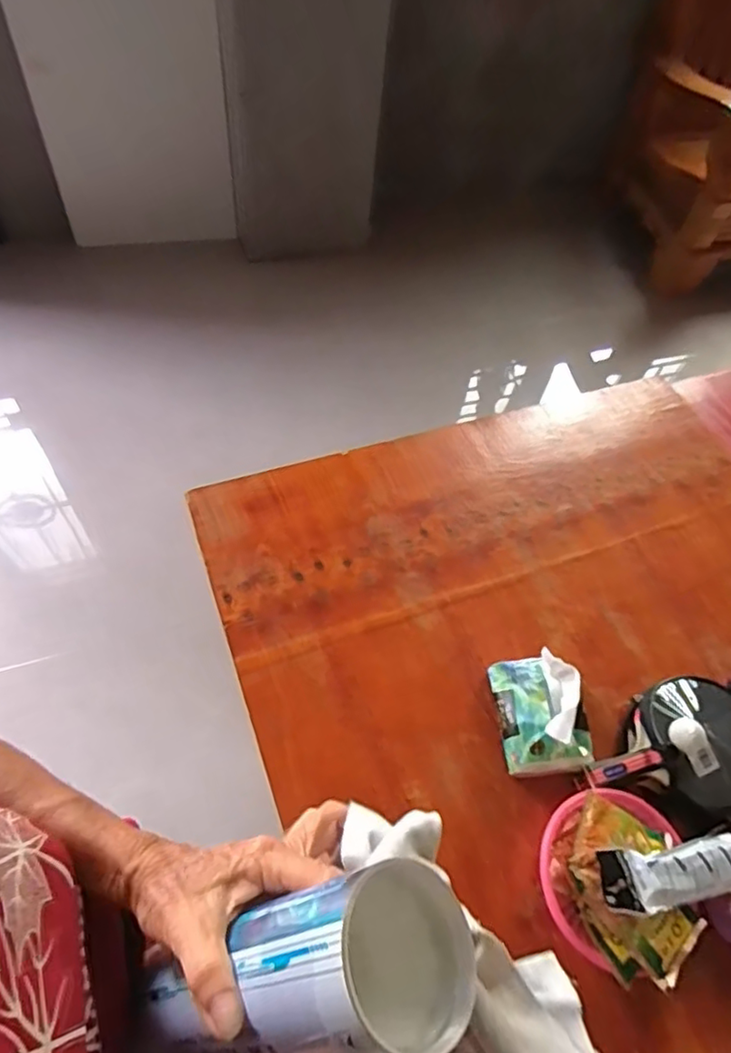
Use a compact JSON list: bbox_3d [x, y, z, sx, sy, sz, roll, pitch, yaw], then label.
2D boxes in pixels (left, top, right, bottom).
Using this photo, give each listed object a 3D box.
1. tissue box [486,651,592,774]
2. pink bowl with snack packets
[{"bbox_3d":[0.224,0.224,0.752,0.108,0.111,0.133,-2,56,-6],"label":"tissue box"},{"bbox_3d":[0.273,0.387,0.672,0.157,0.073,0.181,4,56,-2],"label":"pink bowl with snack packets"}]

